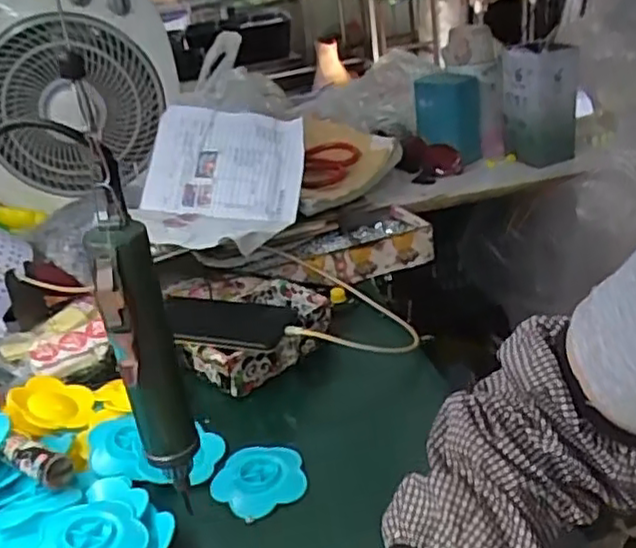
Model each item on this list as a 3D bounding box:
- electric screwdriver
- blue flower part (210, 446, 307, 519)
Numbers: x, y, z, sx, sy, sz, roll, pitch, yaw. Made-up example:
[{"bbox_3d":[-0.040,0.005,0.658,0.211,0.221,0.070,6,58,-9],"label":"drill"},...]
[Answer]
[{"bbox_3d":[-0.114,0.061,0.465,0.044,0.218,0.034,-13,27,-10],"label":"electric screwdriver"},{"bbox_3d":[-0.048,0.173,0.591,0.073,0.007,0.080,-6,27,3],"label":"blue flower part"}]

